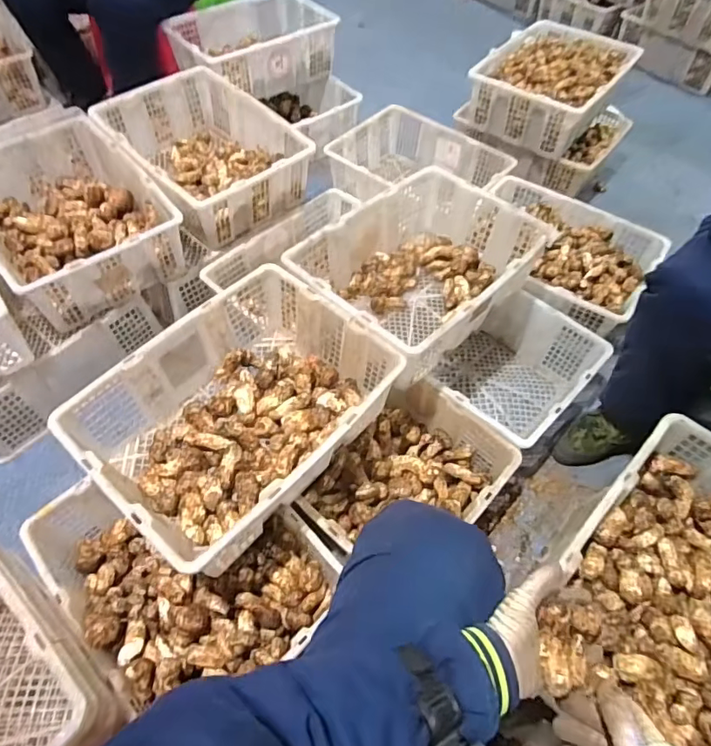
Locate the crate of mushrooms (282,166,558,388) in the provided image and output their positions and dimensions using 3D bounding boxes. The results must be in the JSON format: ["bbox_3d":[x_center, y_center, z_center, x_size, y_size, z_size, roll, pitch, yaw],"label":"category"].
[{"bbox_3d":[0.139,-0.227,1.079,0.353,0.177,0.494,40,64,21],"label":"crate of mushrooms"}]

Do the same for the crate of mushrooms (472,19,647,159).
[{"bbox_3d":[0.627,-0.923,1.599,0.384,0.153,0.533,33,61,18],"label":"crate of mushrooms"}]

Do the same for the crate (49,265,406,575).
[{"bbox_3d":[-0.199,0.069,0.887,0.362,0.175,0.472,37,63,20],"label":"crate"}]

